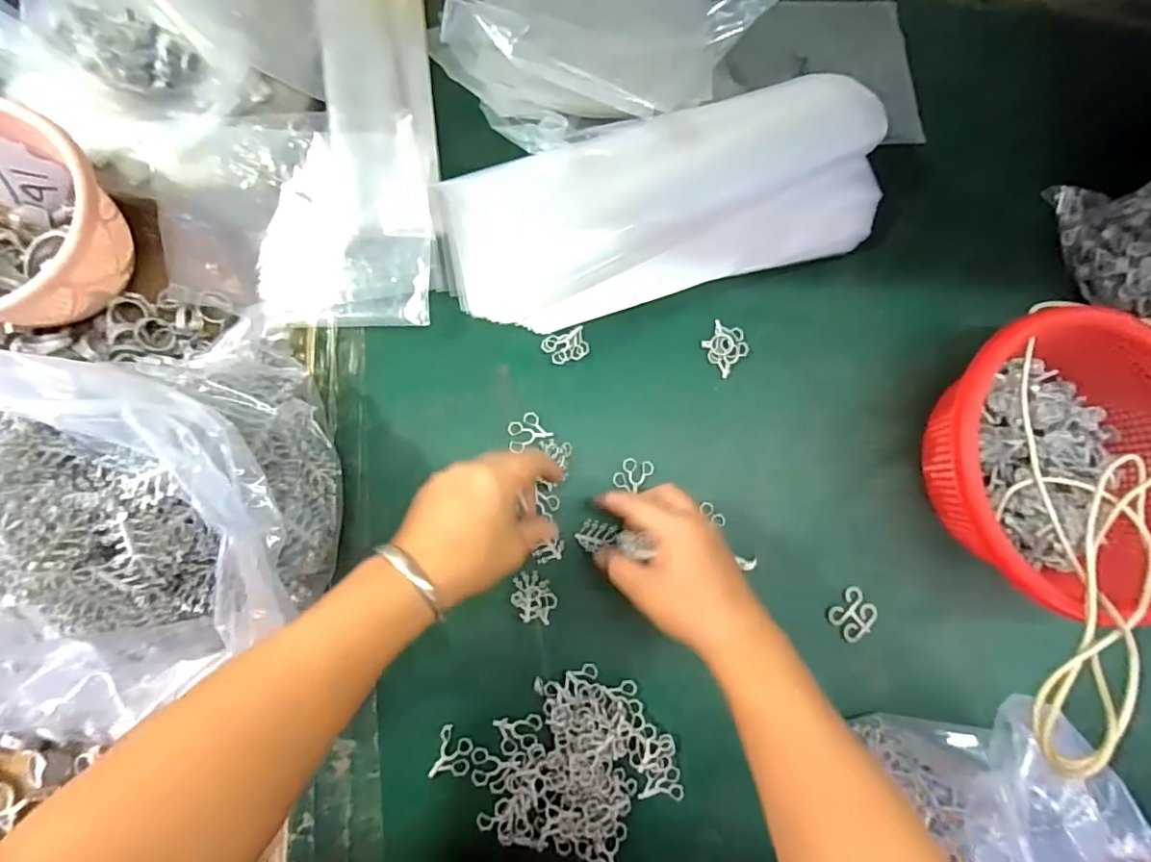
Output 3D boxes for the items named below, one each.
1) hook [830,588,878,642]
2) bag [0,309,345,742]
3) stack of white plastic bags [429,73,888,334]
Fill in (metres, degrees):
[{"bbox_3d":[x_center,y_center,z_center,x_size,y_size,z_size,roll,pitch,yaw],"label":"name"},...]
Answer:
[{"bbox_3d":[0.228,0.151,0.440,0.035,0.005,0.033,-42,90,-9],"label":"hook"},{"bbox_3d":[-0.240,0.047,0.323,0.194,0.146,0.201,-39,89,-9],"label":"bag"},{"bbox_3d":[0.079,-0.179,0.431,0.368,0.052,0.125,-17,86,-8],"label":"stack of white plastic bags"}]

